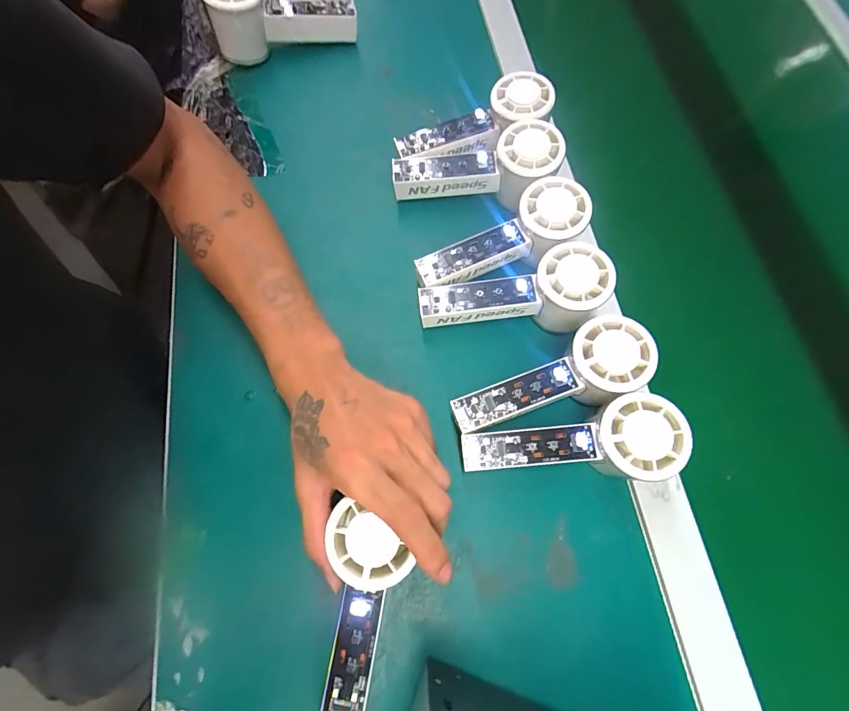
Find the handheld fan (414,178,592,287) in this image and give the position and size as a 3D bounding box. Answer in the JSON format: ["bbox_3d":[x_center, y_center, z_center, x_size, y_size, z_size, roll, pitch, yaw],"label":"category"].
[{"bbox_3d":[0.066,-0.089,0.337,0.144,0.061,0.056,-31,74,-13],"label":"handheld fan"}]

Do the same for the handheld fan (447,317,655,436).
[{"bbox_3d":[0.095,0.027,0.299,0.148,0.058,0.056,-26,73,-11],"label":"handheld fan"}]

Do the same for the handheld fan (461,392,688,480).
[{"bbox_3d":[0.102,0.067,0.289,0.150,0.058,0.056,-5,70,-4],"label":"handheld fan"}]

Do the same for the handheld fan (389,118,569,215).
[{"bbox_3d":[0.047,-0.162,0.362,0.147,0.054,0.055,-4,71,11],"label":"handheld fan"}]

